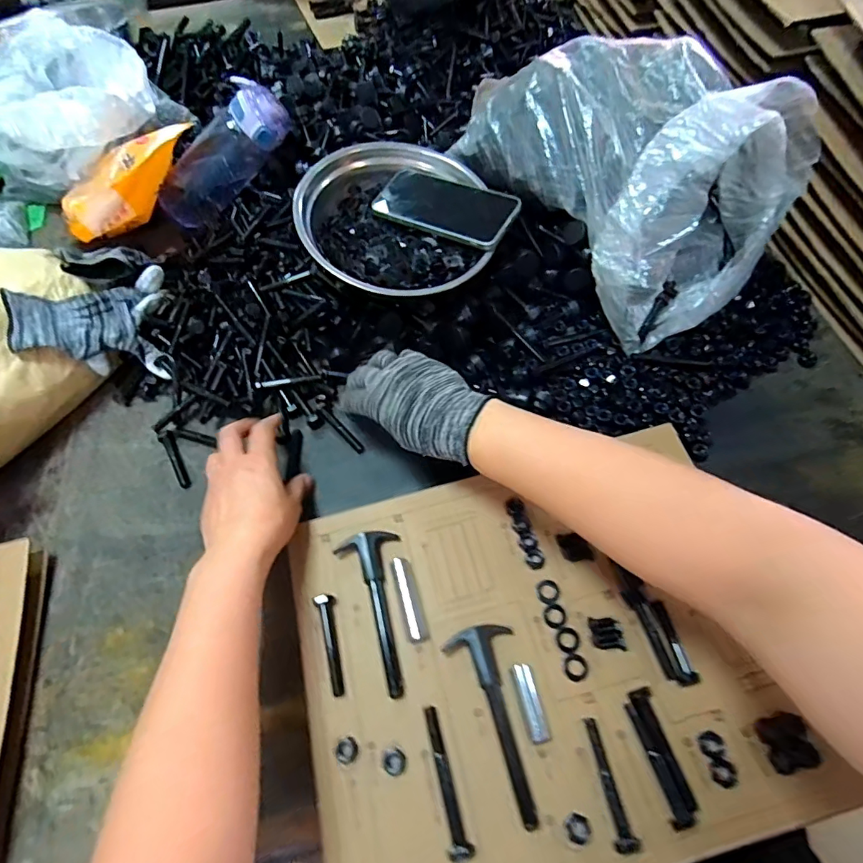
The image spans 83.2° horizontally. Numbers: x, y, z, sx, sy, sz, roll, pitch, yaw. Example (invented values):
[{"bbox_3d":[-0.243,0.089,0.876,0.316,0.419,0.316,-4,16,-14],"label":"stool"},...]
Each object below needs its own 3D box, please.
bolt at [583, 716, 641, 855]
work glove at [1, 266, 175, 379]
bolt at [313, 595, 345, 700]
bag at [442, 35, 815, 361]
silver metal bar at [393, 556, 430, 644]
[{"bbox_3d":[0.122,0.244,0.337,0.017,0.020,0.076,-13,59,-6],"label":"bolt"},{"bbox_3d":[-0.369,-0.135,0.538,0.153,0.055,0.136,8,65,-33],"label":"work glove"},{"bbox_3d":[-0.081,0.173,0.399,0.015,0.010,0.078,-16,59,-8],"label":"bolt"},{"bbox_3d":[0.214,-0.285,0.542,0.205,0.184,0.345,-29,62,-11],"label":"bag"},{"bbox_3d":[-0.019,0.140,0.409,0.015,0.012,0.068,-15,59,-7],"label":"silver metal bar"}]

